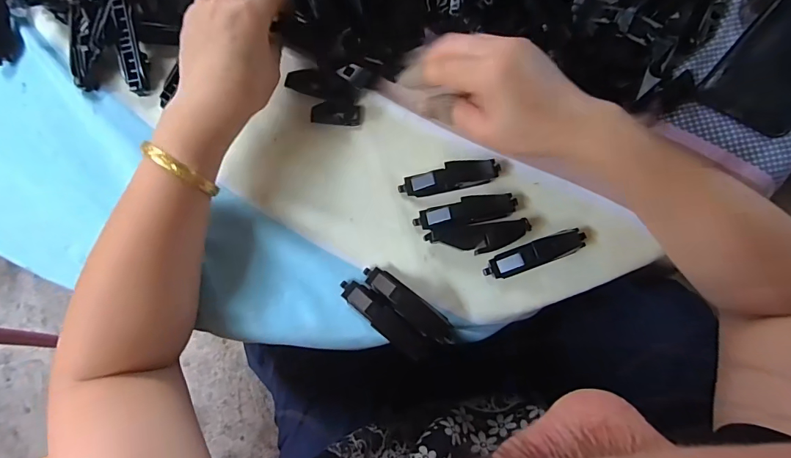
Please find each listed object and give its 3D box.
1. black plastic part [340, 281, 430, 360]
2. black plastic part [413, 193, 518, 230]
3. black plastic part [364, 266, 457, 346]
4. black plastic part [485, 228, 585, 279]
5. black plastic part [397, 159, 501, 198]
[{"bbox_3d":[-0.009,0.066,0.311,0.078,0.014,0.021,42,82,9],"label":"black plastic part"},{"bbox_3d":[0.056,-0.014,0.328,0.080,0.014,0.020,-13,78,-2],"label":"black plastic part"},{"bbox_3d":[0.010,0.057,0.315,0.082,0.015,0.021,39,81,8],"label":"black plastic part"},{"bbox_3d":[0.108,0.018,0.317,0.079,0.016,0.019,-19,78,-3],"label":"black plastic part"},{"bbox_3d":[0.044,-0.041,0.333,0.080,0.014,0.020,-14,78,-2],"label":"black plastic part"}]

